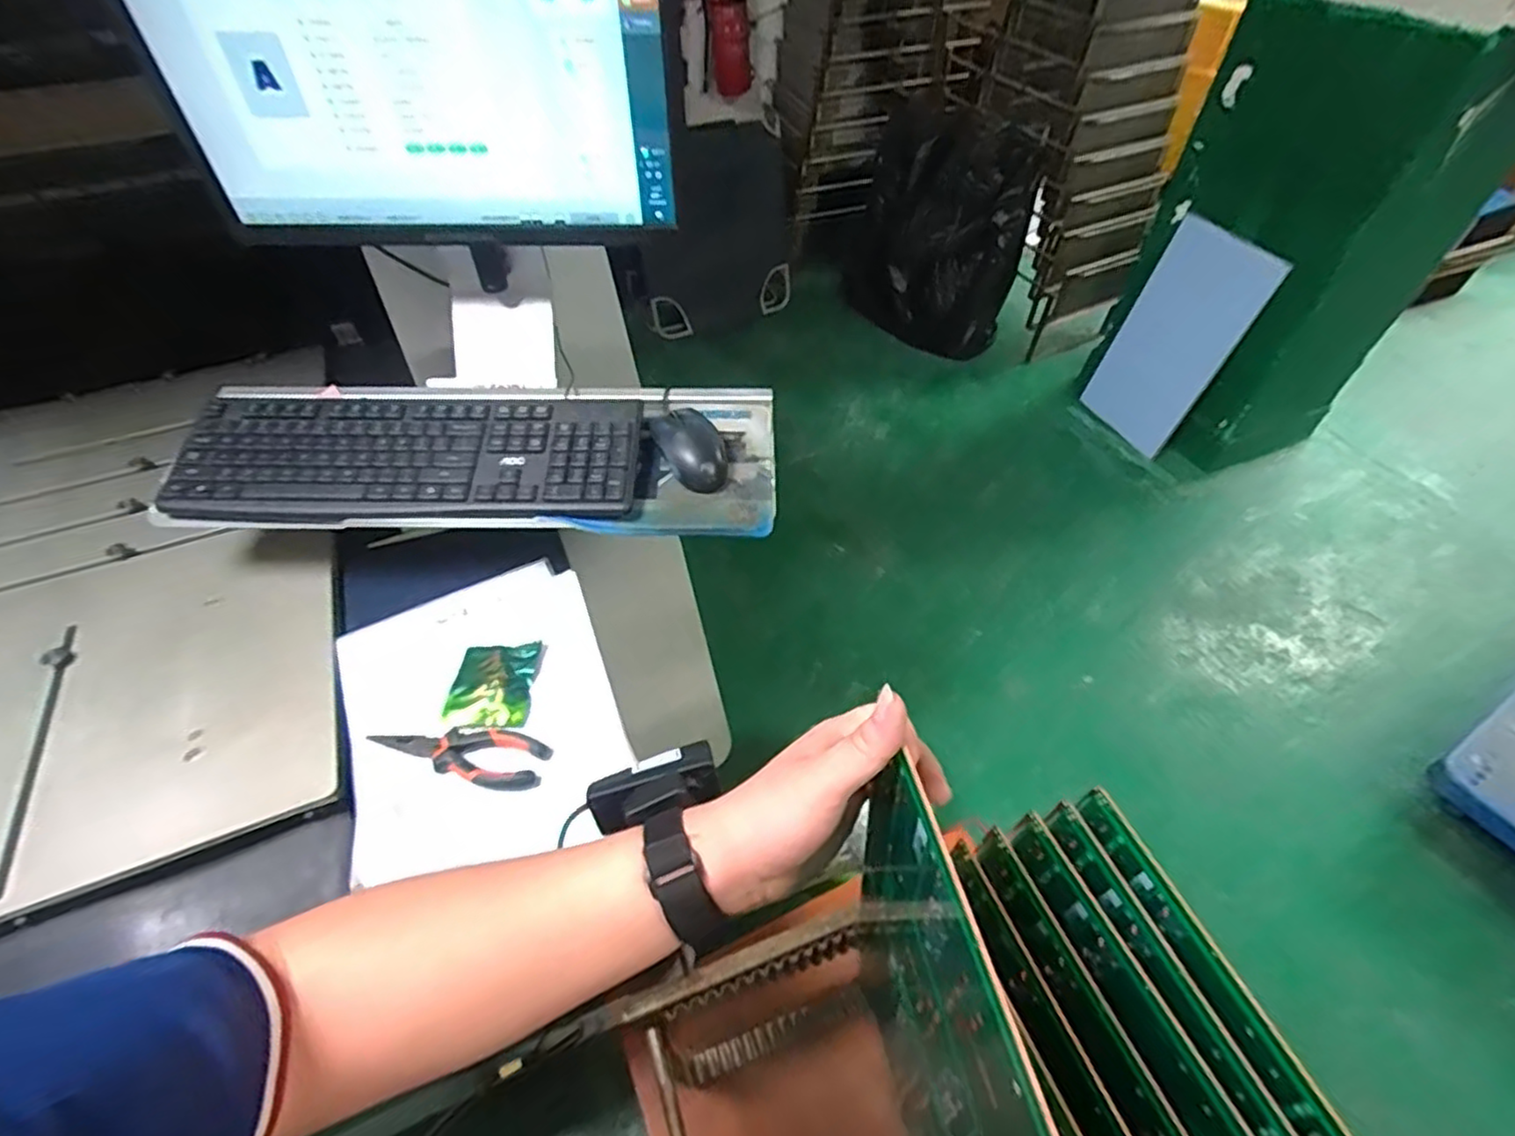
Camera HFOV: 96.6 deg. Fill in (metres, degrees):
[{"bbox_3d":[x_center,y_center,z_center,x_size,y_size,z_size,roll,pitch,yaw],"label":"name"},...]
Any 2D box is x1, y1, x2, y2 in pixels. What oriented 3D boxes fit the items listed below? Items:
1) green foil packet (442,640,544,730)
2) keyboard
[{"bbox_3d":[-0.244,0.109,0.623,0.072,0.014,0.086,0,50,1],"label":"green foil packet"},{"bbox_3d":[-0.342,-0.120,0.675,0.452,0.039,0.166,0,50,0],"label":"keyboard"}]

